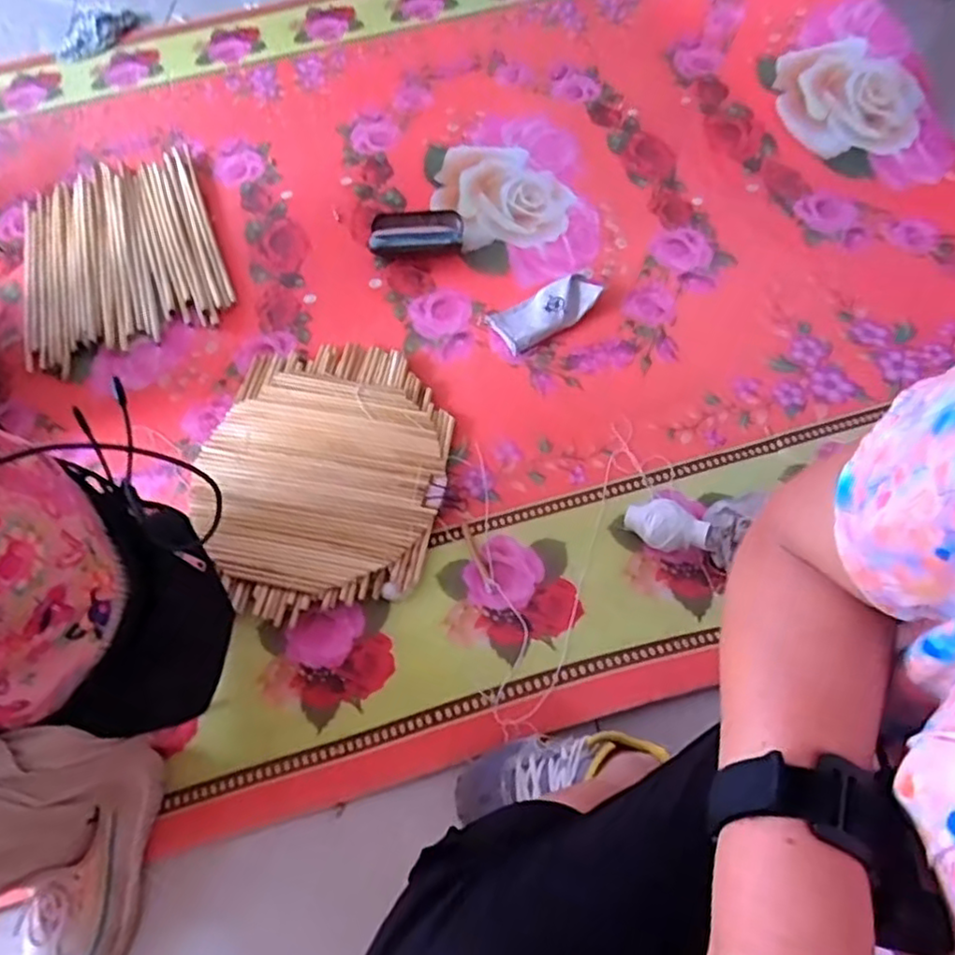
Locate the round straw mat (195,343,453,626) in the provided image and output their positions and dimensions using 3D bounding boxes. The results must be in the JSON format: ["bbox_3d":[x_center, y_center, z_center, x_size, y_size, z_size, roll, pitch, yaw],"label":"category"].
[{"bbox_3d":[-0.214,-0.013,0.943,0.329,0.023,0.422,4,60,5],"label":"round straw mat"}]

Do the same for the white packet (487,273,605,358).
[{"bbox_3d":[0.106,-0.267,1.062,0.172,0.033,0.088,-28,61,5],"label":"white packet"}]

